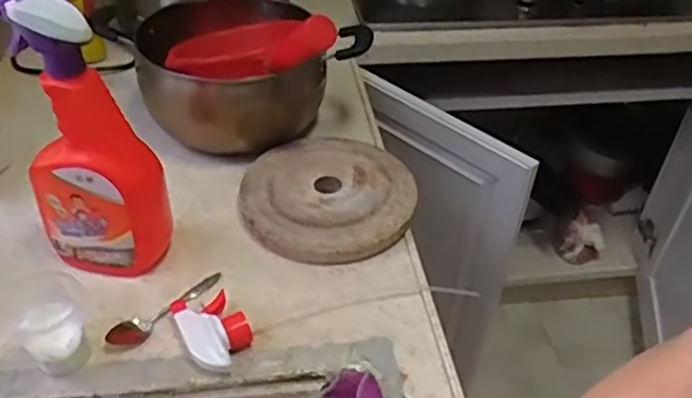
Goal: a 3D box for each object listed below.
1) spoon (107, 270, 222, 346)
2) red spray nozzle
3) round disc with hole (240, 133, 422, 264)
[{"bbox_3d":[-0.177,0.105,0.651,0.026,0.021,0.130,28,45,28],"label":"spoon"},{"bbox_3d":[-0.126,0.124,0.624,0.056,0.030,0.092,-22,45,-27],"label":"red spray nozzle"},{"bbox_3d":[-0.021,-0.007,0.794,0.203,0.032,0.214,2,39,-1],"label":"round disc with hole"}]

